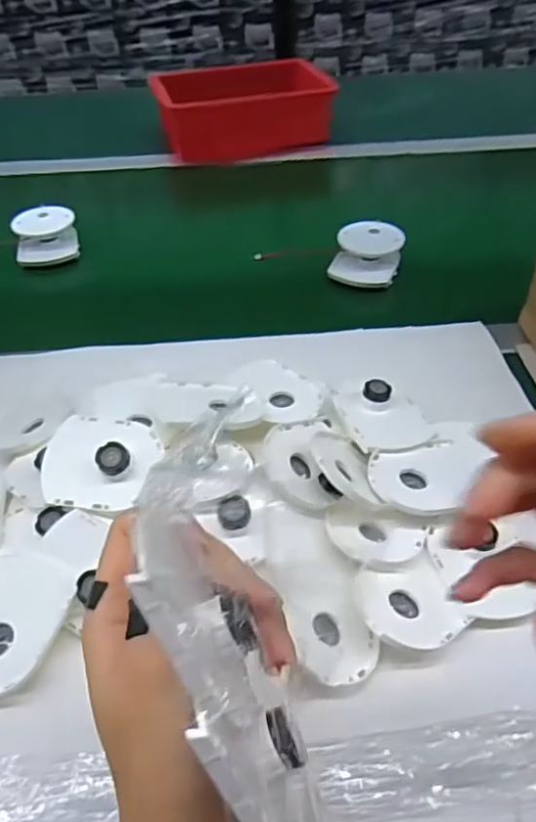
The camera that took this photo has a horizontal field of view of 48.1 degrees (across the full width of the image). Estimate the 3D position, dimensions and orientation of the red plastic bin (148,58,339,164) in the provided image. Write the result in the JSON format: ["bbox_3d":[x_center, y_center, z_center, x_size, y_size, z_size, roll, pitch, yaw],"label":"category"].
[{"bbox_3d":[-0.041,-0.434,0.868,0.233,0.091,0.169,-12,45,-10],"label":"red plastic bin"}]

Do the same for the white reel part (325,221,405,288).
[{"bbox_3d":[0.098,-0.156,0.593,0.064,0.035,0.066,11,46,14],"label":"white reel part"}]

